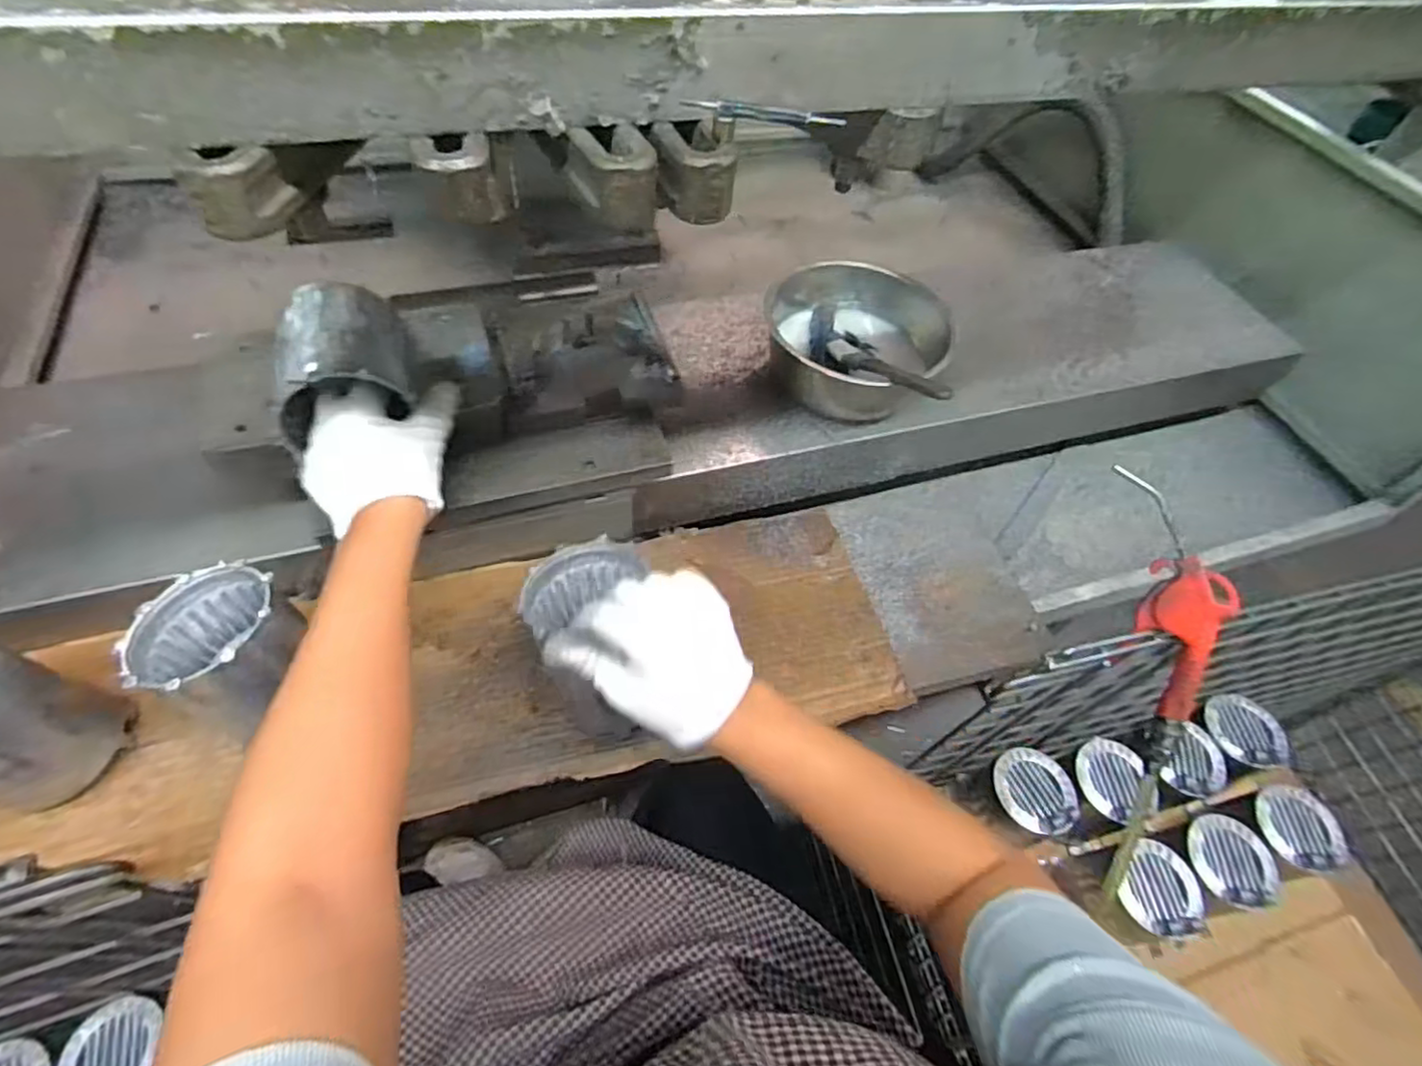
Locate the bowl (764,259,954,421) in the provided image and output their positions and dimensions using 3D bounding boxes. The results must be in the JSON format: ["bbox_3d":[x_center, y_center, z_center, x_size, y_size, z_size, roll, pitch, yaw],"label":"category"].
[{"bbox_3d":[0.140,-0.203,0.696,0.186,0.081,0.186,2,54,-3],"label":"bowl"}]

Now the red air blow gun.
[{"bbox_3d":[0.387,0.081,0.542,0.055,0.058,0.201,-10,101,-11],"label":"red air blow gun"}]

